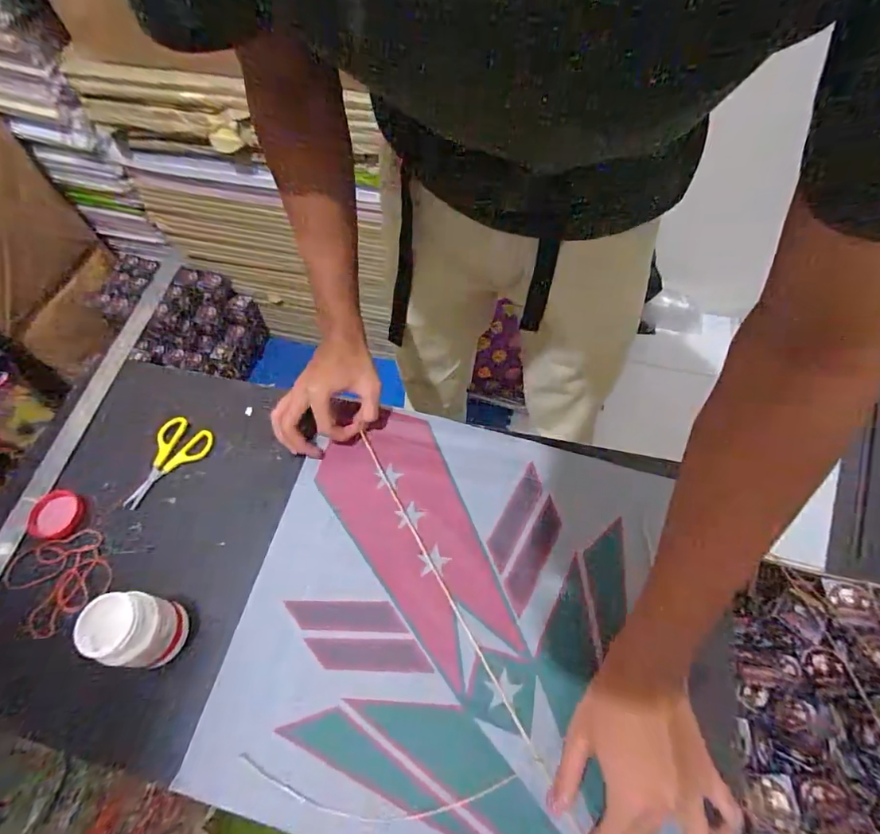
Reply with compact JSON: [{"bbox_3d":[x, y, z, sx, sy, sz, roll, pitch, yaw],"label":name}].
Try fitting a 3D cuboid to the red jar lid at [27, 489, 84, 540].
[{"bbox_3d":[-0.426,0.108,0.529,0.055,0.008,0.055,-2,61,3],"label":"red jar lid"}]

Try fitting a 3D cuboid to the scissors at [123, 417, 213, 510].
[{"bbox_3d":[-0.325,0.053,0.559,0.060,0.014,0.113,28,67,18],"label":"scissors"}]

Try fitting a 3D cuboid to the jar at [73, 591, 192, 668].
[{"bbox_3d":[-0.271,0.190,0.426,0.048,0.080,0.055,3,62,6],"label":"jar"}]

